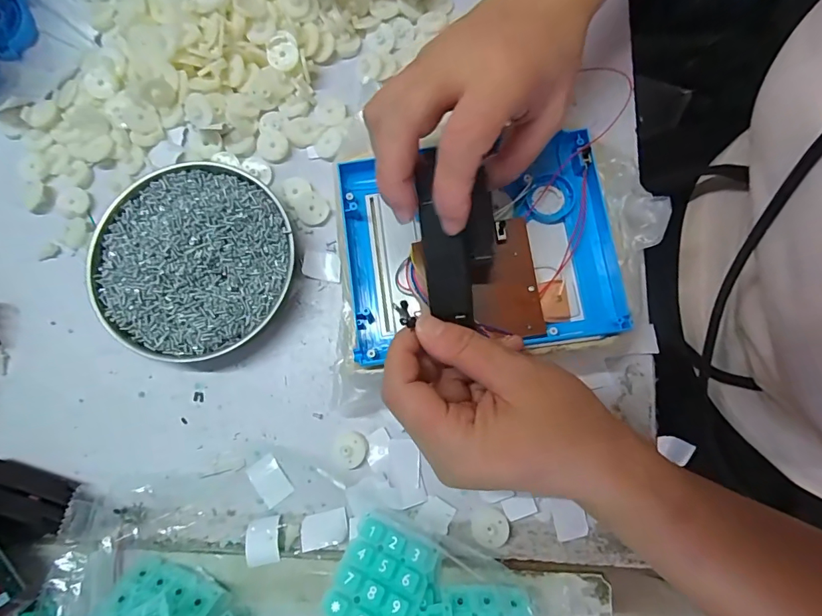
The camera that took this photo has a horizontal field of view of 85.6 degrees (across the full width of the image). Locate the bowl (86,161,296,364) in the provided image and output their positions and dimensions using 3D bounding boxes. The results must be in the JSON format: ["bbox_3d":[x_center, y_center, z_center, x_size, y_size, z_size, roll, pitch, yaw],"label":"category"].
[{"bbox_3d":[-0.148,-0.032,0.304,0.132,0.030,0.132,0,79,1],"label":"bowl"}]

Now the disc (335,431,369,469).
[{"bbox_3d":[-0.039,0.092,0.289,0.021,0.006,0.022,0,79,1],"label":"disc"}]

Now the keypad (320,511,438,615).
[{"bbox_3d":[-0.018,0.152,0.252,0.048,0.009,0.058,22,59,17],"label":"keypad"}]

